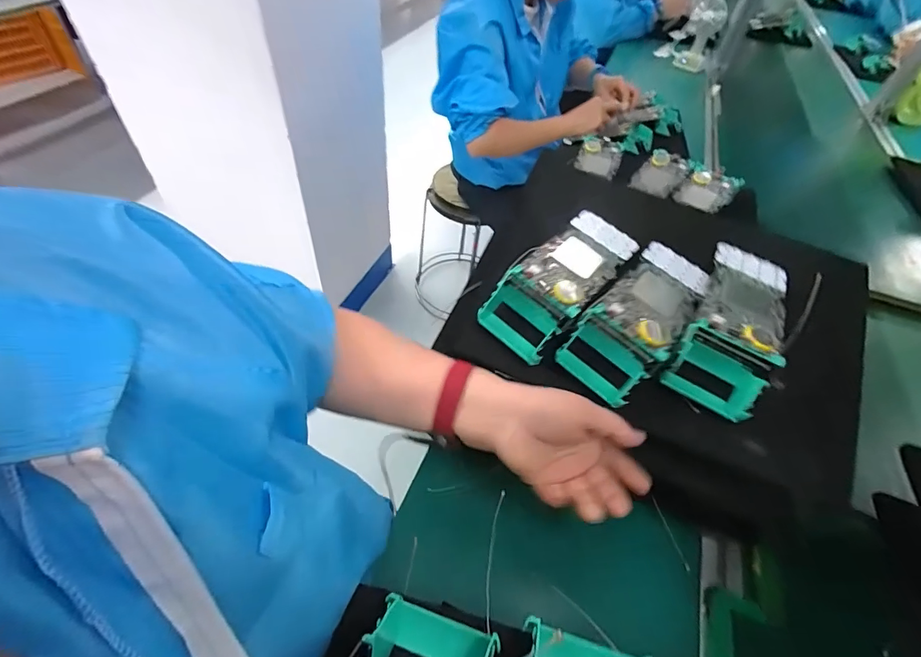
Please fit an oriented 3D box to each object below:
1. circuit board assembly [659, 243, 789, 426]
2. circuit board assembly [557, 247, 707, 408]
[{"bbox_3d":[0.243,-0.012,0.380,0.080,0.053,0.174,26,66,15],"label":"circuit board assembly"},{"bbox_3d":[0.168,-0.011,0.395,0.079,0.058,0.170,38,57,23],"label":"circuit board assembly"}]

